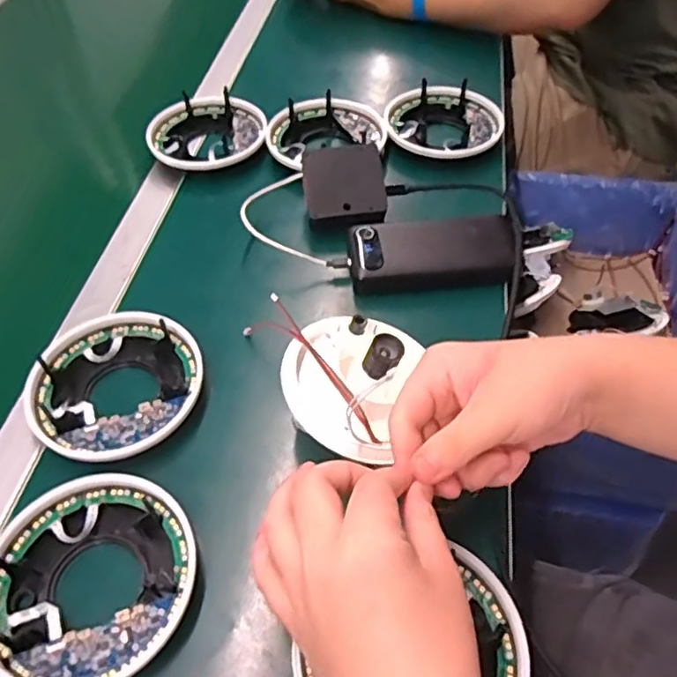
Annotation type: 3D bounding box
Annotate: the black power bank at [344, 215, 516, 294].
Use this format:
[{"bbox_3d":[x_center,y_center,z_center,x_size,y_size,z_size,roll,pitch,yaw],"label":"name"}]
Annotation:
[{"bbox_3d":[0.087,-0.081,0.563,0.152,0.028,0.071,-4,52,-1],"label":"black power bank"}]

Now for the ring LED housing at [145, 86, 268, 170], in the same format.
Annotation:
[{"bbox_3d":[-0.149,-0.234,0.689,0.132,0.030,0.131,-12,52,-8],"label":"ring LED housing"}]

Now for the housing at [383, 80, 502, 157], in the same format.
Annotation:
[{"bbox_3d":[0.120,-0.245,0.695,0.131,0.032,0.124,4,52,5],"label":"housing"}]

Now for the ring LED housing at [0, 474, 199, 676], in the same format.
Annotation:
[{"bbox_3d":[-0.158,0.153,0.384,0.125,0.024,0.127,-1,52,1],"label":"ring LED housing"}]

